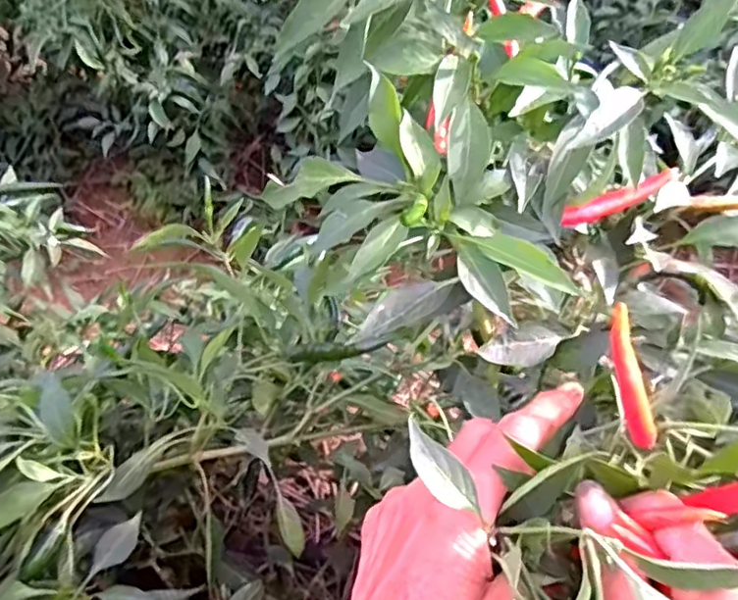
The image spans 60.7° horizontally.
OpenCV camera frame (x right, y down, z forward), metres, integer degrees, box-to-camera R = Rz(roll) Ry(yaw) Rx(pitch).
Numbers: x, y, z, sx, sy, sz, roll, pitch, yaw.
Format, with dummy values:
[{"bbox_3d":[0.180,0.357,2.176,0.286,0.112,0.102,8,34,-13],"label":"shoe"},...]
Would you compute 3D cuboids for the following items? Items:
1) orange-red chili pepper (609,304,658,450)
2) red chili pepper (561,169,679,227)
[{"bbox_3d":[0.098,0.029,0.236,0.011,0.057,0.006,-23,15,-23],"label":"orange-red chili pepper"},{"bbox_3d":[0.124,-0.051,0.312,0.062,0.017,0.007,-14,44,-15],"label":"red chili pepper"}]

